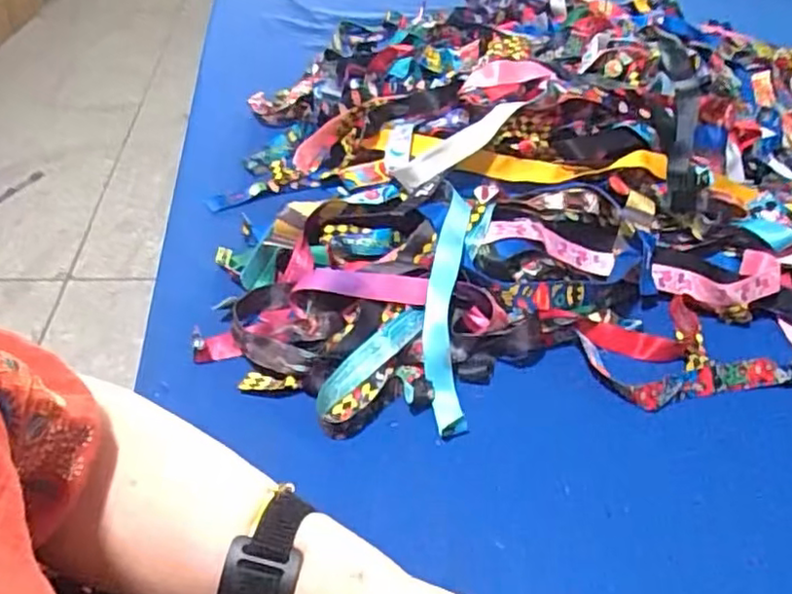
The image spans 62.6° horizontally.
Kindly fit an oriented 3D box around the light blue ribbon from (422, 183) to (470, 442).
[{"bbox_3d":[0.036,0.005,0.473,0.029,0.014,0.193,4,67,1],"label":"light blue ribbon"}]

